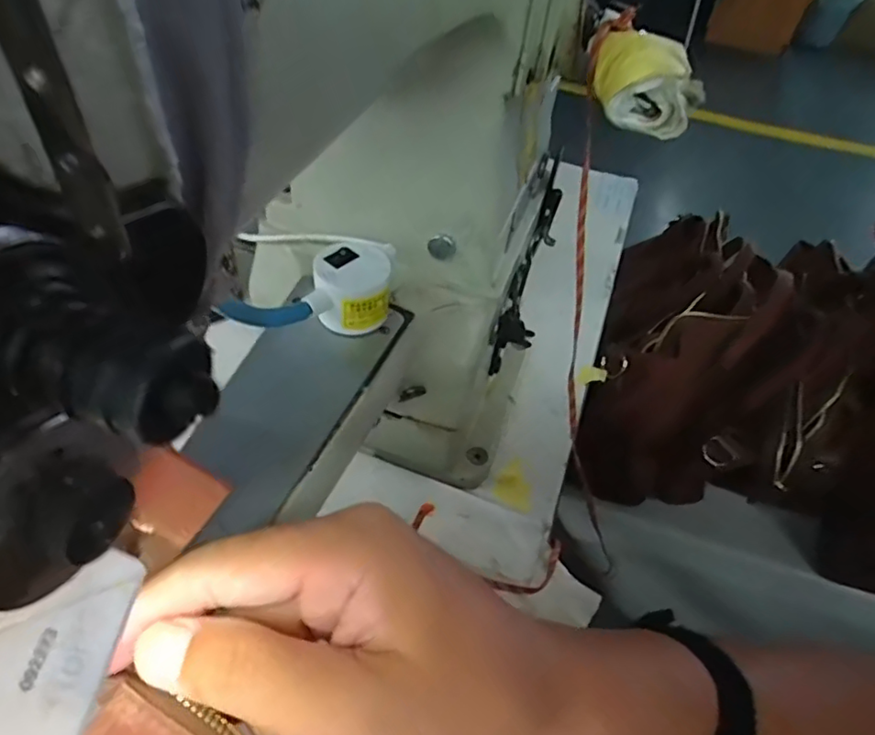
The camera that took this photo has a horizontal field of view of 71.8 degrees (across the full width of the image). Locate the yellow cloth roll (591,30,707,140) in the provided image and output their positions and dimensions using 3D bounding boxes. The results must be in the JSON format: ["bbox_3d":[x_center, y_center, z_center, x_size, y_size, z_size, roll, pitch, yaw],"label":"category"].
[{"bbox_3d":[0.085,-0.117,0.246,0.043,0.025,0.038,15,50,8],"label":"yellow cloth roll"}]

